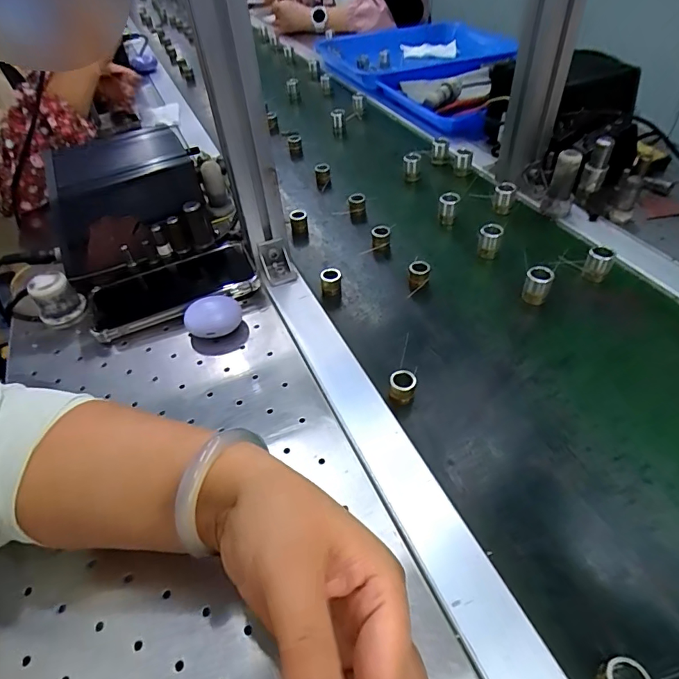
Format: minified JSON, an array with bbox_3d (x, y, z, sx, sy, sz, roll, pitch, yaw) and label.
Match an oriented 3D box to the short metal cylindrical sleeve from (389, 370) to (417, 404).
[{"bbox_3d":[0.051,0.038,0.373,0.019,0.018,0.020,-2,46,2],"label":"short metal cylindrical sleeve"}]

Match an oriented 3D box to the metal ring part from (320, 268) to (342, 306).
[{"bbox_3d":[-0.007,-0.056,0.470,0.020,0.025,0.022,-14,47,-9],"label":"metal ring part"}]

